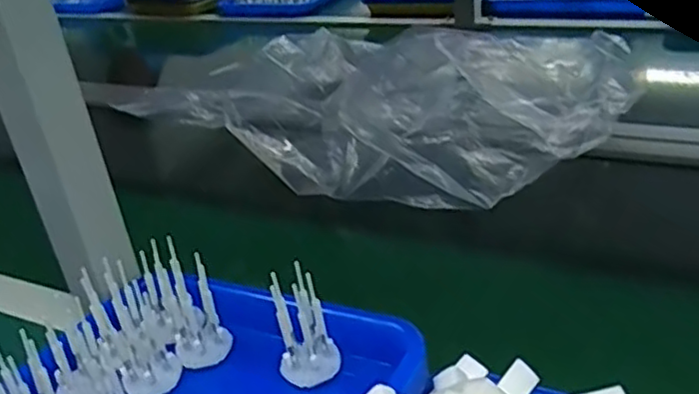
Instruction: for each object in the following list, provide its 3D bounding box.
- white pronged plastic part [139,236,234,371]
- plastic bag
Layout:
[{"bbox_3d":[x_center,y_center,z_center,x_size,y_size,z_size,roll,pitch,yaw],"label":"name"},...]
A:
[{"bbox_3d":[-0.117,0.071,0.475,0.035,0.073,0.066,-22,32,-25],"label":"white pronged plastic part"},{"bbox_3d":[0.027,-0.105,0.829,0.530,0.110,0.291,10,33,29],"label":"plastic bag"}]

